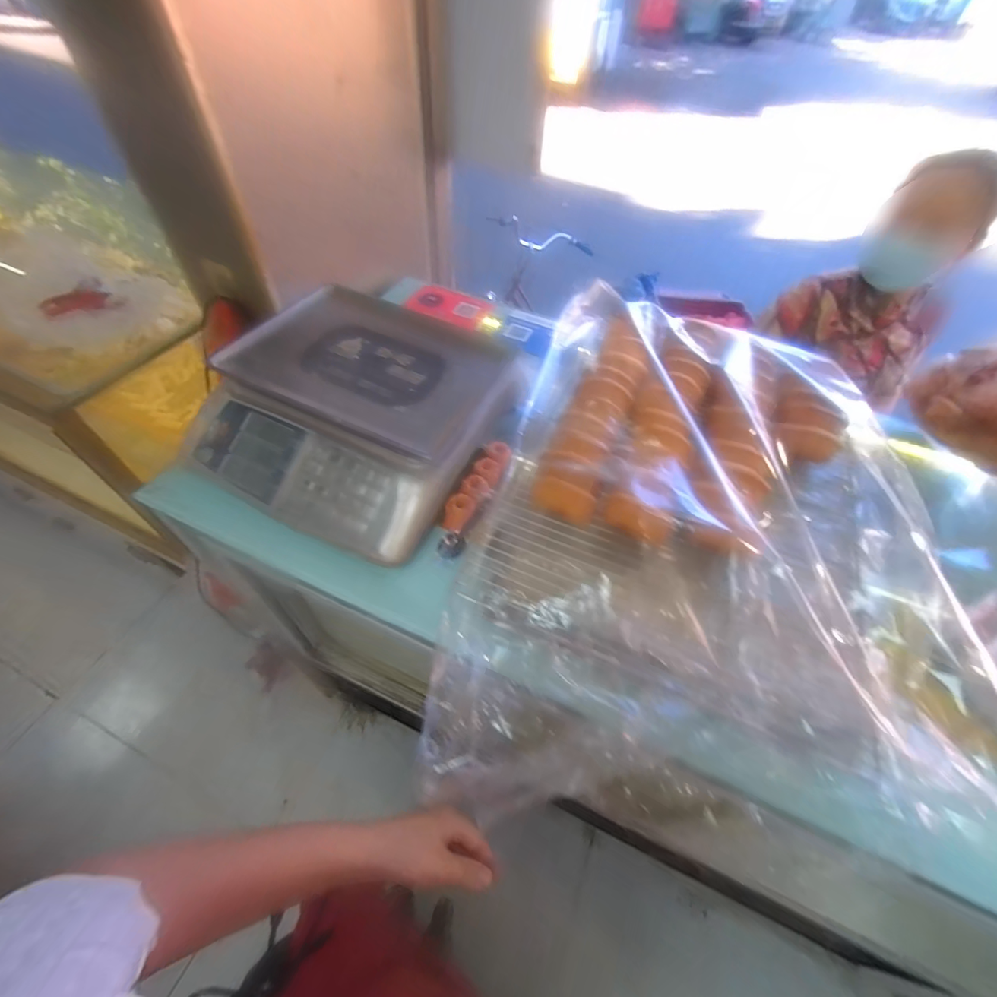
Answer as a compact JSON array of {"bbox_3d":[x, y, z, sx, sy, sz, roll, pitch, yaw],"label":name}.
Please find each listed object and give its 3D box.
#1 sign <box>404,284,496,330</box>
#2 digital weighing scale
[{"bbox_3d":[-0.089,-0.368,0.829,0.143,0.008,0.138,16,46,-2],"label":"sign"},{"bbox_3d":[-0.175,-0.123,0.561,0.316,0.090,0.339,24,55,13],"label":"digital weighing scale"}]

